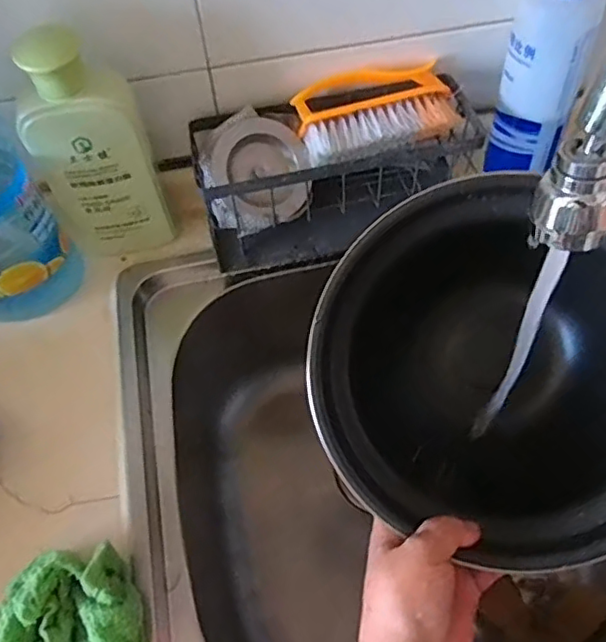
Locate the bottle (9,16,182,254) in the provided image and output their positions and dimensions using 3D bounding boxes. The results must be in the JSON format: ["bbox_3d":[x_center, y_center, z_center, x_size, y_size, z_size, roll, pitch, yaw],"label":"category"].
[{"bbox_3d":[-0.166,-0.136,0.475,0.085,0.199,0.046,-14,60,-7],"label":"bottle"}]

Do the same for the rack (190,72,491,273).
[{"bbox_3d":[0.030,-0.133,0.529,0.241,0.125,0.108,-18,60,4],"label":"rack"}]

